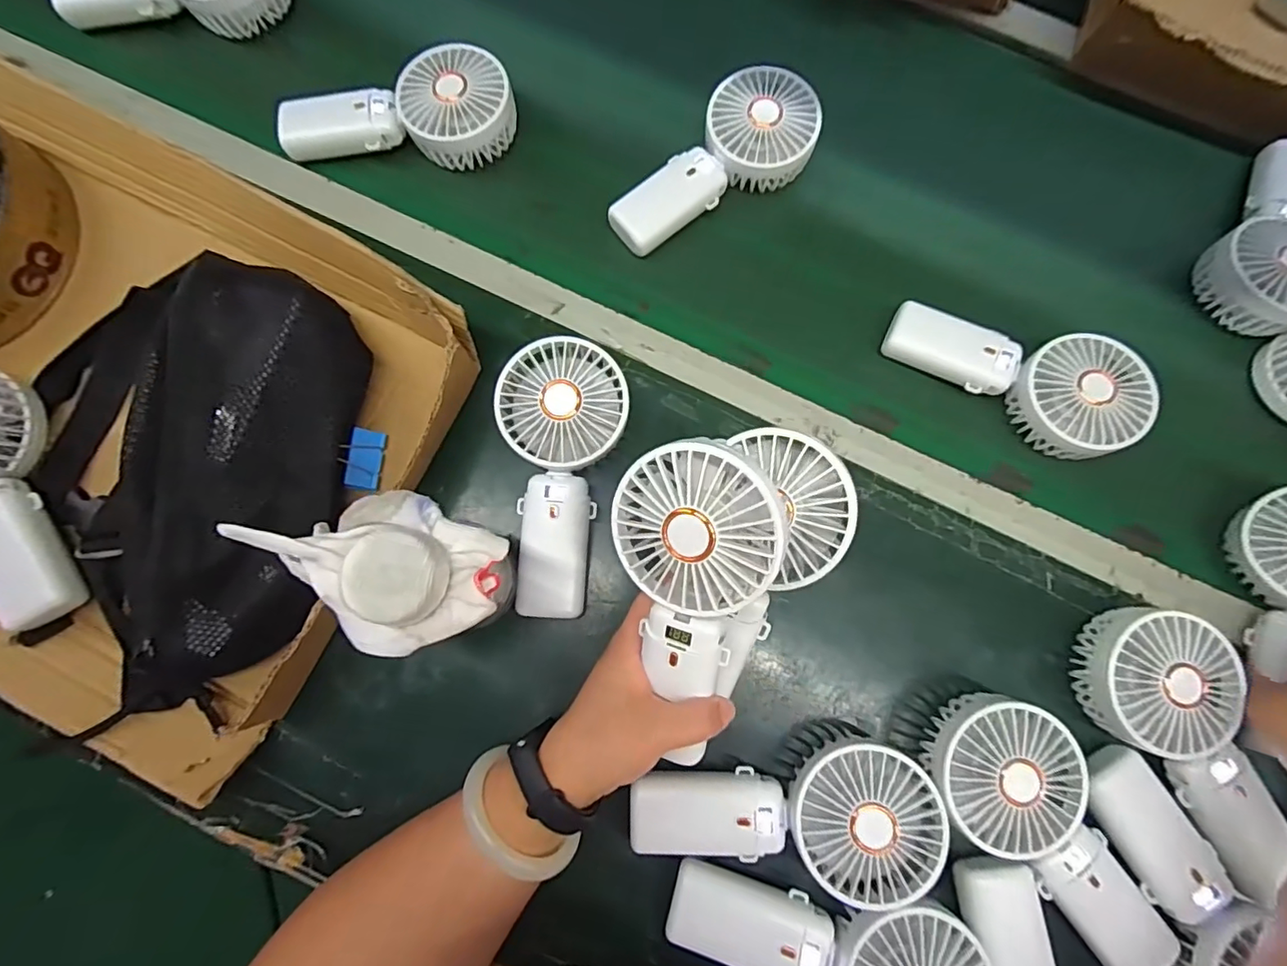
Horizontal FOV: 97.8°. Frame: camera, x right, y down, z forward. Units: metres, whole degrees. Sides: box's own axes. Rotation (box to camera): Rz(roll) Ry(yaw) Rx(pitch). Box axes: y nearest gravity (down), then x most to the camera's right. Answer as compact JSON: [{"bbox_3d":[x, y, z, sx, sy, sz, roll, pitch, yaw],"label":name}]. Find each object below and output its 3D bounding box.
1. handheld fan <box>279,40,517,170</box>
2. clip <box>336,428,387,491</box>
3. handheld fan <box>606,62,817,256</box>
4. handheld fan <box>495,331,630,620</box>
[{"bbox_3d":[-0.196,-0.301,0.458,0.183,0.050,0.076,-2,76,0],"label":"handheld fan"},{"bbox_3d":[-0.200,-0.018,0.395,0.013,0.028,0.041,-3,74,42],"label":"clip"},{"bbox_3d":[0.056,-0.254,0.451,0.182,0.044,0.083,-38,79,-8],"label":"handheld fan"},{"bbox_3d":[-0.054,-0.002,0.382,0.082,0.057,0.179,0,76,0],"label":"handheld fan"}]

